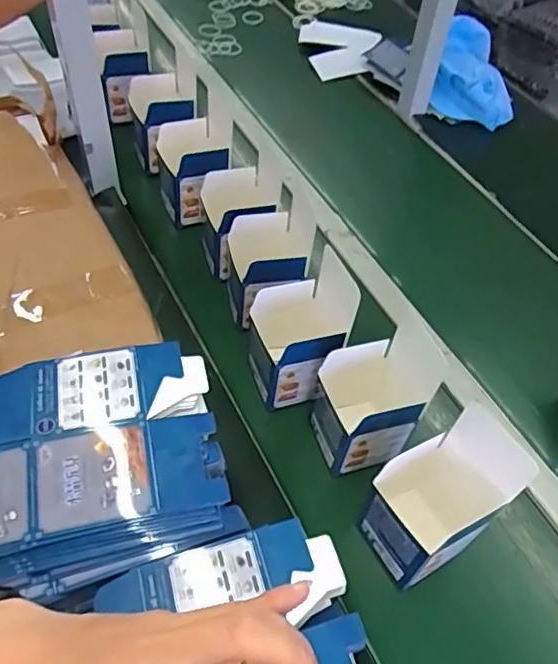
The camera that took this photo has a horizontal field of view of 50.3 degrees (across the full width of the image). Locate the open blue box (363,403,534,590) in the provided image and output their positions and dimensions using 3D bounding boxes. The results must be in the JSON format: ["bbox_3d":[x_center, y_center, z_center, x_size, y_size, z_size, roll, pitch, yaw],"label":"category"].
[{"bbox_3d":[0.152,0.157,0.579,0.118,0.176,0.101,-25,58,-23],"label":"open blue box"}]

